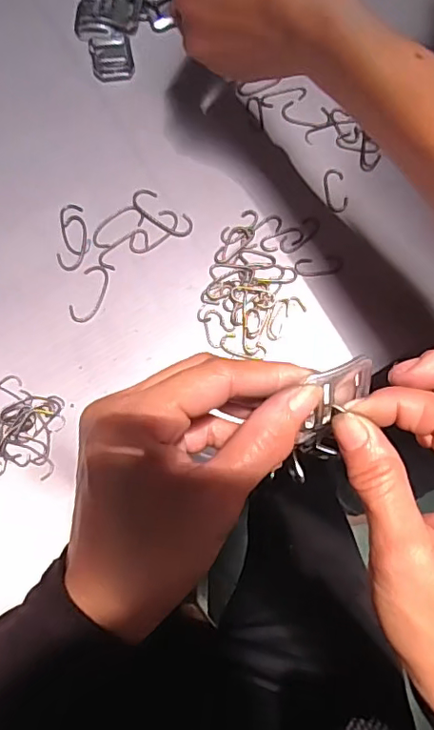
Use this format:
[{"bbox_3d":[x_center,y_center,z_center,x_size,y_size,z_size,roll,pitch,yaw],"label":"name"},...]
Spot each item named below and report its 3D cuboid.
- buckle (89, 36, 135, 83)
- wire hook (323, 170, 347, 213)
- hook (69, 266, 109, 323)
[{"bbox_3d":[-0.077,-0.226,0.397,0.031,0.004,0.035,-9,79,-3],"label":"buckle"},{"bbox_3d":[0.084,-0.124,0.383,0.016,0.004,0.032,-8,79,-3],"label":"wire hook"},{"bbox_3d":[-0.086,-0.048,0.364,0.019,0.004,0.042,19,78,2],"label":"hook"}]

